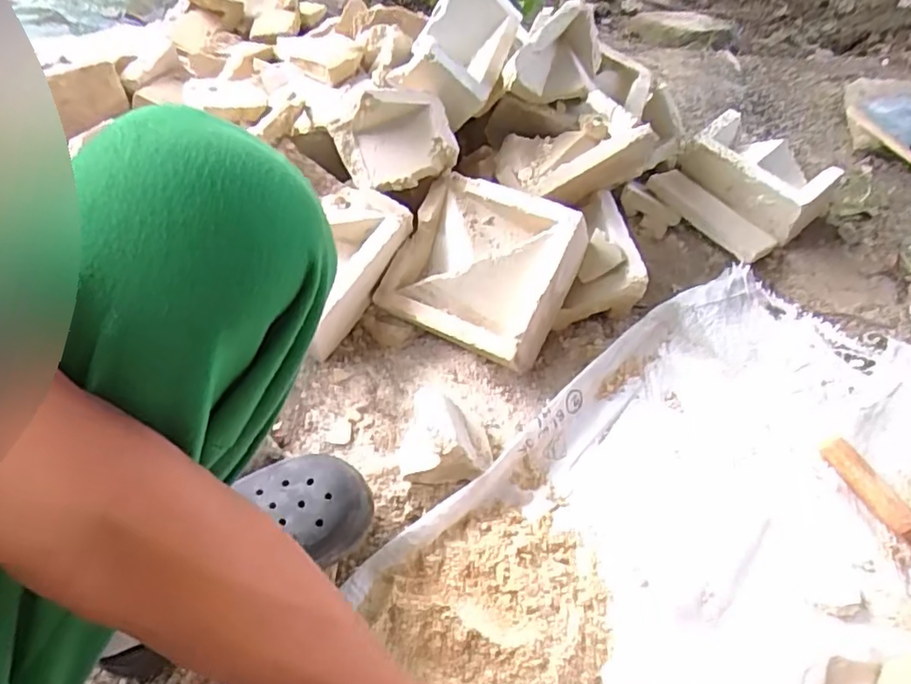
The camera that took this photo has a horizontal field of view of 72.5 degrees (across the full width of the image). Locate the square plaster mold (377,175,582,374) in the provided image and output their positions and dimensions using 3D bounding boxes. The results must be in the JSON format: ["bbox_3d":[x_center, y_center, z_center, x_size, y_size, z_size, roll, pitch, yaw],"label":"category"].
[{"bbox_3d":[0.038,-0.089,0.801,0.205,0.094,0.210,27,84,22],"label":"square plaster mold"}]

